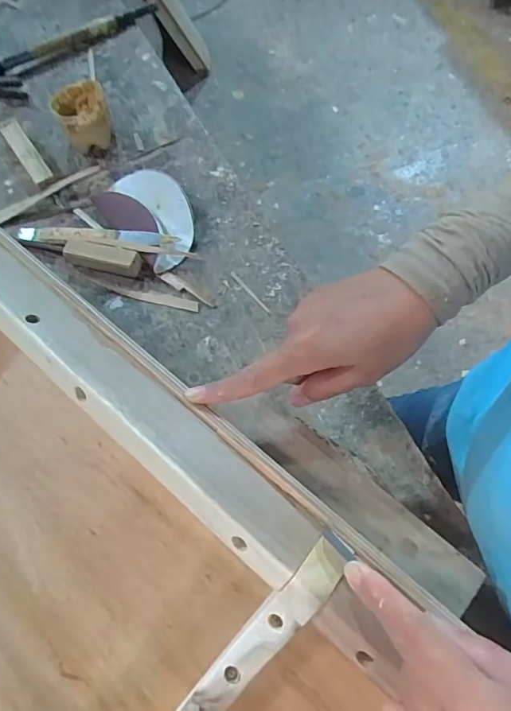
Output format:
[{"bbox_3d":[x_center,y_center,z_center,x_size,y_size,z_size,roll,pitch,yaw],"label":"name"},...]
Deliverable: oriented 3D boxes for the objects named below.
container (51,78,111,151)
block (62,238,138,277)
[{"bbox_3d":[-0.182,-0.252,0.515,0.054,0.053,0.057,-19,67,-5],"label":"container"},{"bbox_3d":[-0.147,-0.095,0.462,0.077,0.018,0.024,17,69,10],"label":"block"}]

